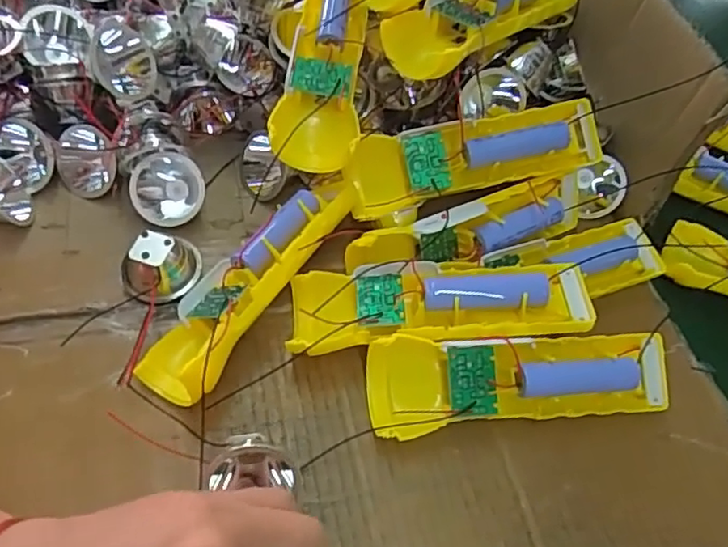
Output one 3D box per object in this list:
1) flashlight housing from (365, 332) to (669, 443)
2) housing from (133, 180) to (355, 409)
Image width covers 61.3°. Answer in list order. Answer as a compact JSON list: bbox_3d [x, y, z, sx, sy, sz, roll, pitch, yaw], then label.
[{"bbox_3d":[0.079,0.054,0.316,0.152,0.027,0.045,-2,87,-7],"label":"flashlight housing"},{"bbox_3d":[-0.062,-0.001,0.339,0.044,0.030,0.151,26,53,14],"label":"housing"}]

